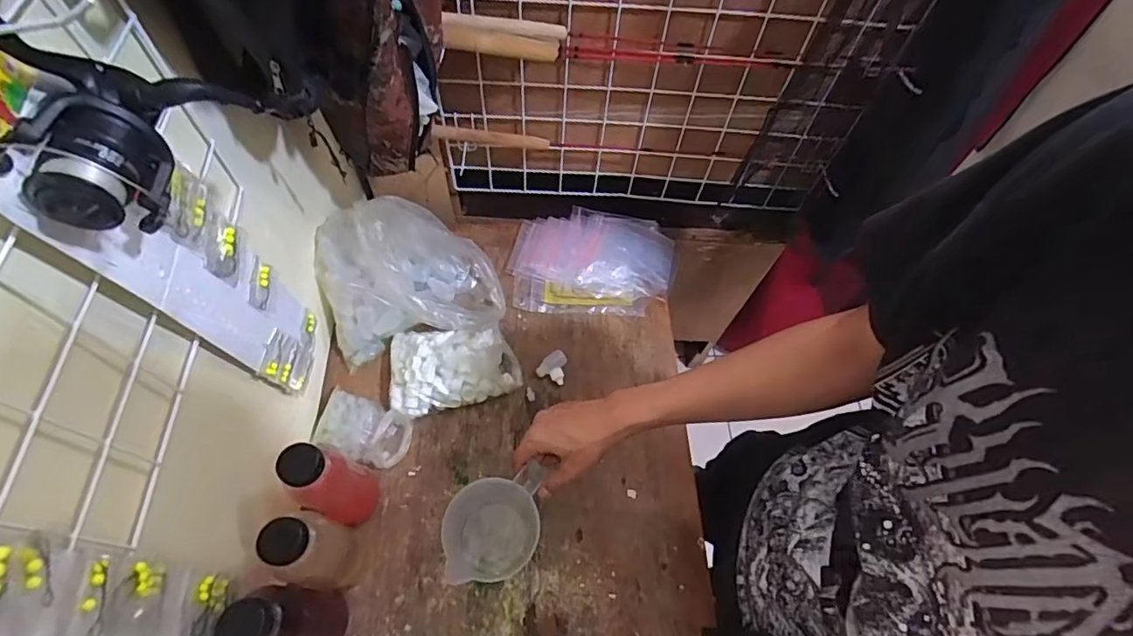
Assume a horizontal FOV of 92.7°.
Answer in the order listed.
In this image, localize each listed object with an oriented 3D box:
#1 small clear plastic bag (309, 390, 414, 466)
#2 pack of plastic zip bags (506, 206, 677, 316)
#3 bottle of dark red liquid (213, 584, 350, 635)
[{"bbox_3d":[-0.263,0.144,0.699,0.120,0.032,0.076,20,63,7],"label":"small clear plastic bag"},{"bbox_3d":[0.044,-0.093,0.854,0.249,0.017,0.187,4,62,-2],"label":"pack of plastic zip bags"},{"bbox_3d":[-0.269,0.297,0.529,0.052,0.186,0.060,1,62,-4],"label":"bottle of dark red liquid"}]

